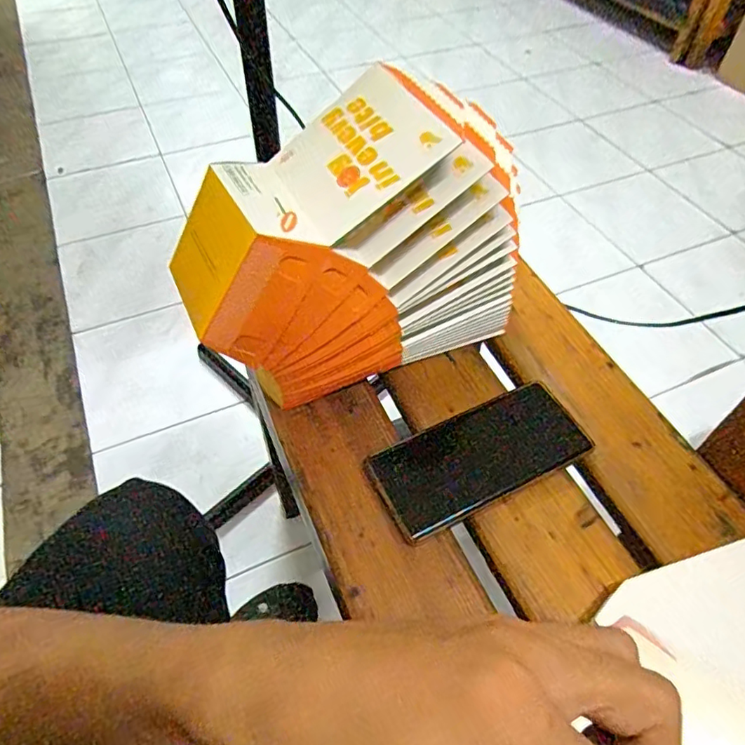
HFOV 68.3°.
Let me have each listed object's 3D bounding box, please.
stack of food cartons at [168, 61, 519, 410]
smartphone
[{"bbox_3d":[-0.019,-0.096,0.424,0.251,0.185,0.113,-22,56,-17],"label":"stack of food cartons"},{"bbox_3d":[0.083,0.063,0.421,0.164,0.007,0.074,-24,63,-14],"label":"smartphone"}]

